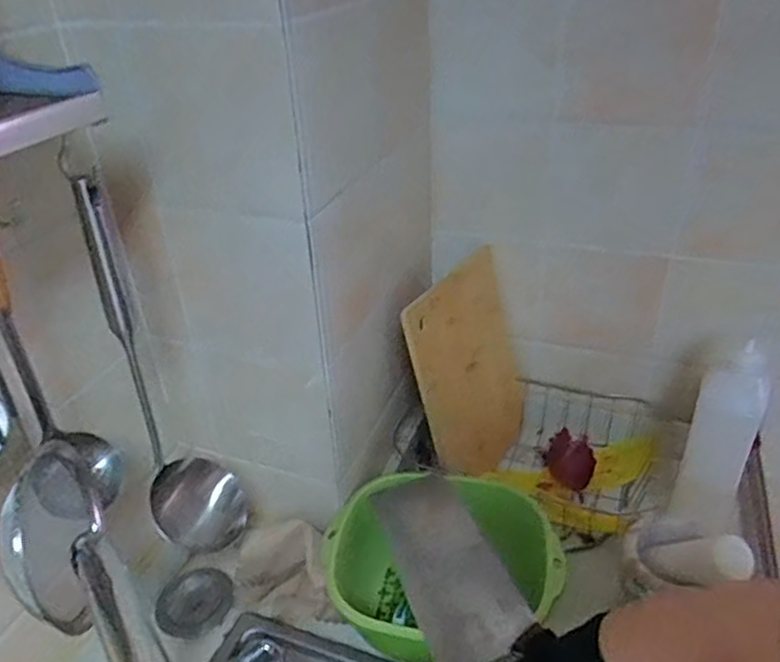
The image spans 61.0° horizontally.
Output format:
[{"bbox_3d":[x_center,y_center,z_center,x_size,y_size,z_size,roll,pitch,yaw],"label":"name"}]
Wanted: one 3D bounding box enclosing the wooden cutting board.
[{"bbox_3d":[0.107,0.049,0.848,0.023,0.282,0.203,6,28,38],"label":"wooden cutting board"}]

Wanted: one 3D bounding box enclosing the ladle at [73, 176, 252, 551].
[{"bbox_3d":[-0.186,0.043,0.551,0.084,0.338,0.058,-16,34,-19],"label":"ladle"}]

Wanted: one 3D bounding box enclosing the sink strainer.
[{"bbox_3d":[-0.215,0.297,0.733,0.067,0.023,0.079,12,35,23],"label":"sink strainer"}]

